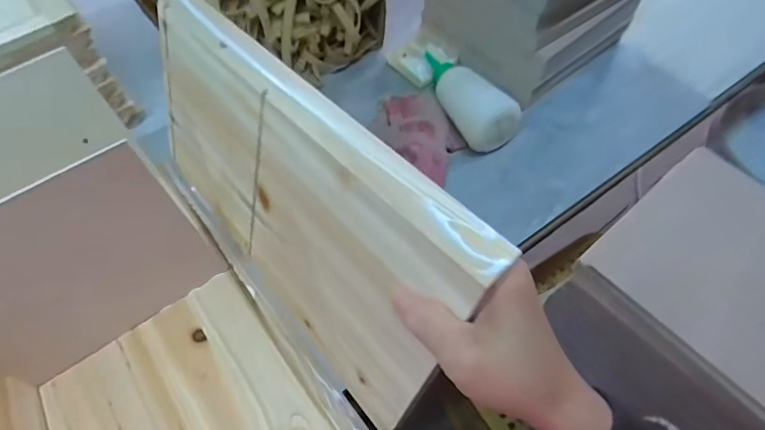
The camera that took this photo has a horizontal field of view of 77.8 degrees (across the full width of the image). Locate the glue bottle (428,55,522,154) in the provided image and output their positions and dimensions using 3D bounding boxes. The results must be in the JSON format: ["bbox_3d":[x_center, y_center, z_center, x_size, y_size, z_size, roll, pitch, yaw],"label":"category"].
[{"bbox_3d":[0.092,-0.144,0.549,0.054,0.052,0.160,-24,62,-10],"label":"glue bottle"}]

